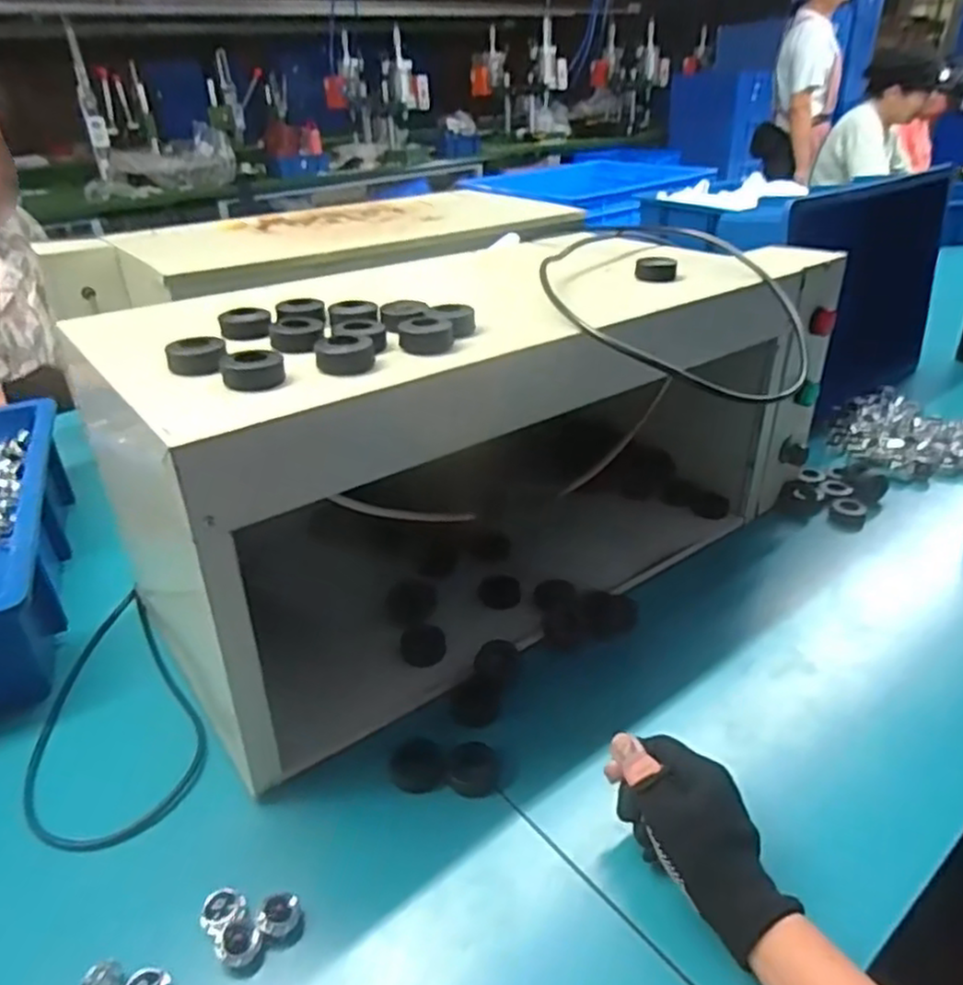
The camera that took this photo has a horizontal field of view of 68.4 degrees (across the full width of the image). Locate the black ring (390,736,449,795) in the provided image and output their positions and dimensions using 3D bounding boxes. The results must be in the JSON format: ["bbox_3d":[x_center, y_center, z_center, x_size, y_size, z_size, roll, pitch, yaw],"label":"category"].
[{"bbox_3d":[-0.045,0.194,0.508,0.039,0.018,0.034,-9,31,-10],"label":"black ring"}]

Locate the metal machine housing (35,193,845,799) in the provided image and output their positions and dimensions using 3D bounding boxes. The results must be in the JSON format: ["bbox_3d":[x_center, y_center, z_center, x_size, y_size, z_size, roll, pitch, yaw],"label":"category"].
[{"bbox_3d":[0.016,-0.073,0.695,0.659,0.279,0.340,-22,37,-32],"label":"metal machine housing"}]

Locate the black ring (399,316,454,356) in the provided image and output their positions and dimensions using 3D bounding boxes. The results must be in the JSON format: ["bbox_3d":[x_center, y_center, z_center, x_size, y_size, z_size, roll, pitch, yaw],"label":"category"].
[{"bbox_3d":[-0.039,-0.113,0.501,0.037,0.018,0.040,-4,30,-1],"label":"black ring"}]

